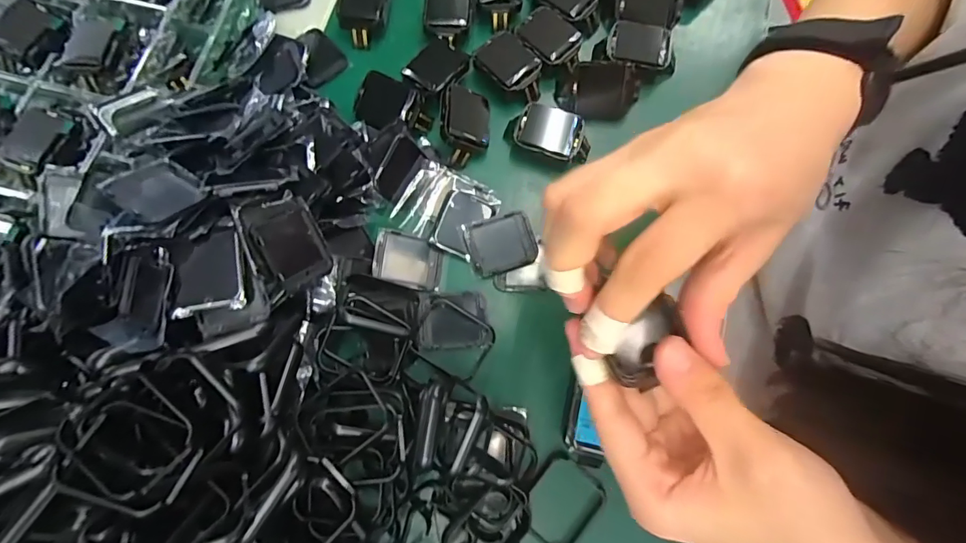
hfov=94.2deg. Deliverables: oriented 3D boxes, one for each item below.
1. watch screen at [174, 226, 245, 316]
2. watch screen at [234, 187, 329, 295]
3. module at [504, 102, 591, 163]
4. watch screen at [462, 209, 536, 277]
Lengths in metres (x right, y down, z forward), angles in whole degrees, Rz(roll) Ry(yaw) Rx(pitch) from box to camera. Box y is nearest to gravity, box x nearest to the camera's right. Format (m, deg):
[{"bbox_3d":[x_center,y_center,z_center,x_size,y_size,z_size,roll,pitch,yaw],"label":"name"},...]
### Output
[{"bbox_3d":[-0.130,-0.001,0.213,0.026,0.007,0.041,-12,76,-3],"label":"watch screen"},{"bbox_3d":[-0.101,-0.016,0.231,0.037,0.006,0.048,-33,106,-47],"label":"watch screen"},{"bbox_3d":[0.041,-0.086,0.286,0.054,0.018,0.032,15,76,4],"label":"module"},{"bbox_3d":[0.010,-0.017,0.273,0.040,0.009,0.034,-17,76,-4],"label":"watch screen"}]

